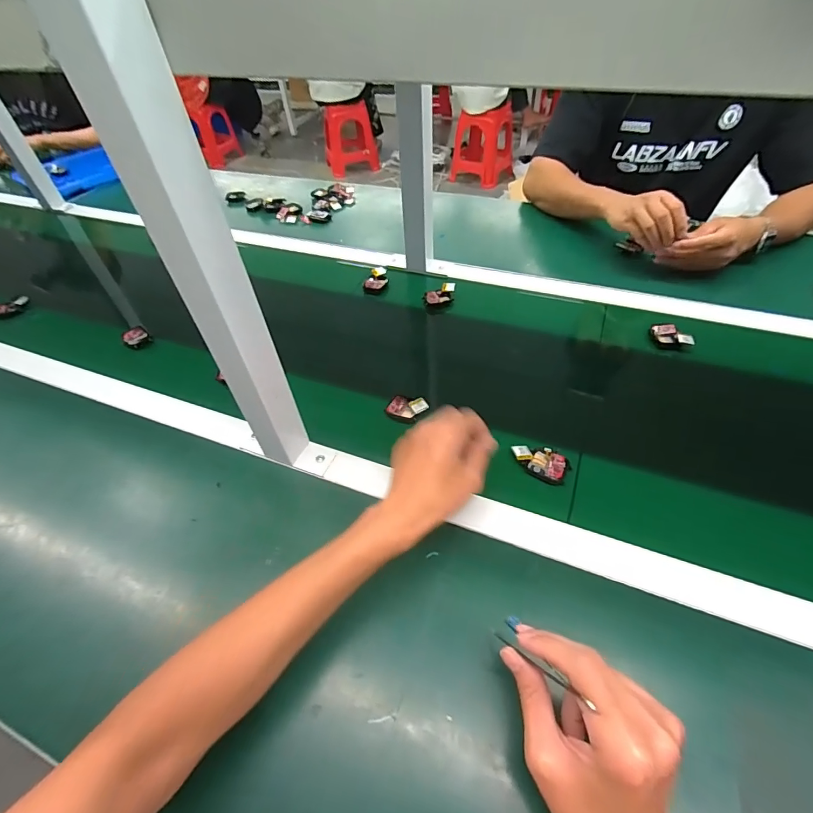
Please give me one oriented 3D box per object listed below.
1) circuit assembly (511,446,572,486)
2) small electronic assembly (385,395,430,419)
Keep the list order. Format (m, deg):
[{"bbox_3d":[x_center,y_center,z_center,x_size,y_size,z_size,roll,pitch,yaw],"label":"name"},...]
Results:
[{"bbox_3d":[0.151,0.062,0.481,0.062,0.013,0.038,24,53,23],"label":"circuit assembly"},{"bbox_3d":[0.002,-0.001,0.546,0.053,0.019,0.033,10,49,12],"label":"small electronic assembly"}]

